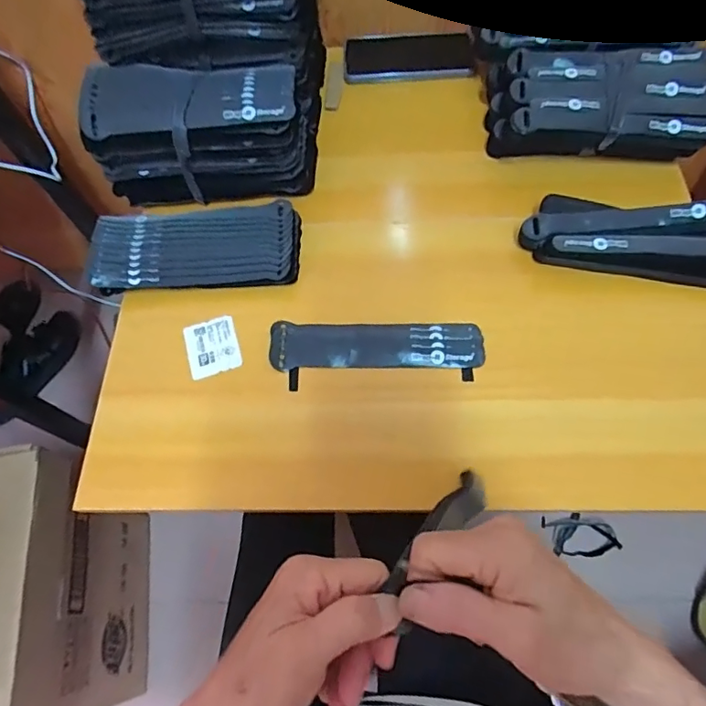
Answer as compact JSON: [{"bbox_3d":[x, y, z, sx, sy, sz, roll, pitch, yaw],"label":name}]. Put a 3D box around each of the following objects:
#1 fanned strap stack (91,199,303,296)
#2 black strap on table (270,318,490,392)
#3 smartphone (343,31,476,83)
[{"bbox_3d":[-0.158,-0.107,0.519,0.202,0.034,0.088,-2,66,1],"label":"fanned strap stack"},{"bbox_3d":[0.021,-0.002,0.476,0.197,0.008,0.061,2,66,3],"label":"black strap on table"},{"bbox_3d":[0.072,-0.381,0.650,0.163,0.011,0.080,-3,66,1],"label":"smartphone"}]

